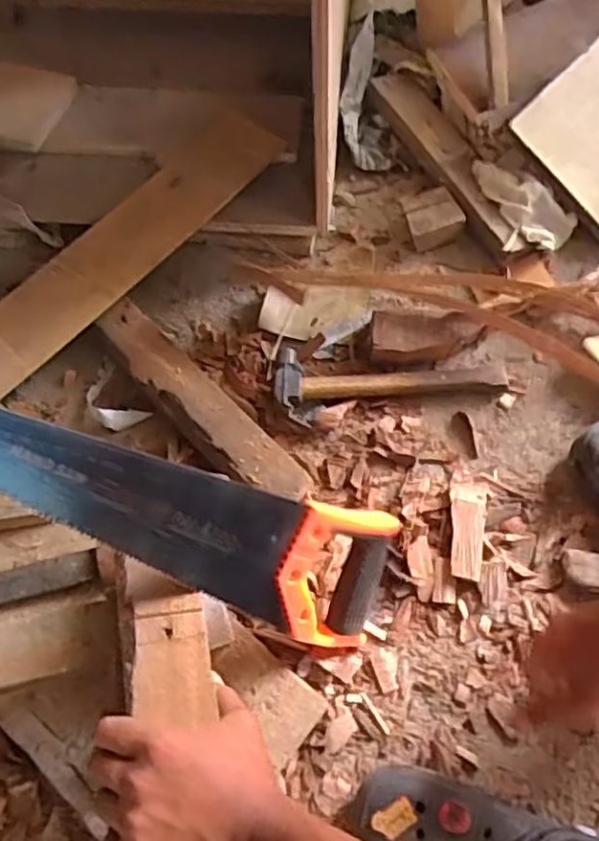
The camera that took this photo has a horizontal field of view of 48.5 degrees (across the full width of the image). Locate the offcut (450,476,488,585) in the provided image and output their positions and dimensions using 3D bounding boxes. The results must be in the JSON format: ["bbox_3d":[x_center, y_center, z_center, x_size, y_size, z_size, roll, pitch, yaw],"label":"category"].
[{"bbox_3d":[0.161,0.099,0.637,0.035,0.018,0.107,9,64,7],"label":"offcut"}]

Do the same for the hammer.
[{"bbox_3d":[0.097,-0.038,0.699,0.242,0.022,0.082,4,63,4],"label":"hammer"}]

